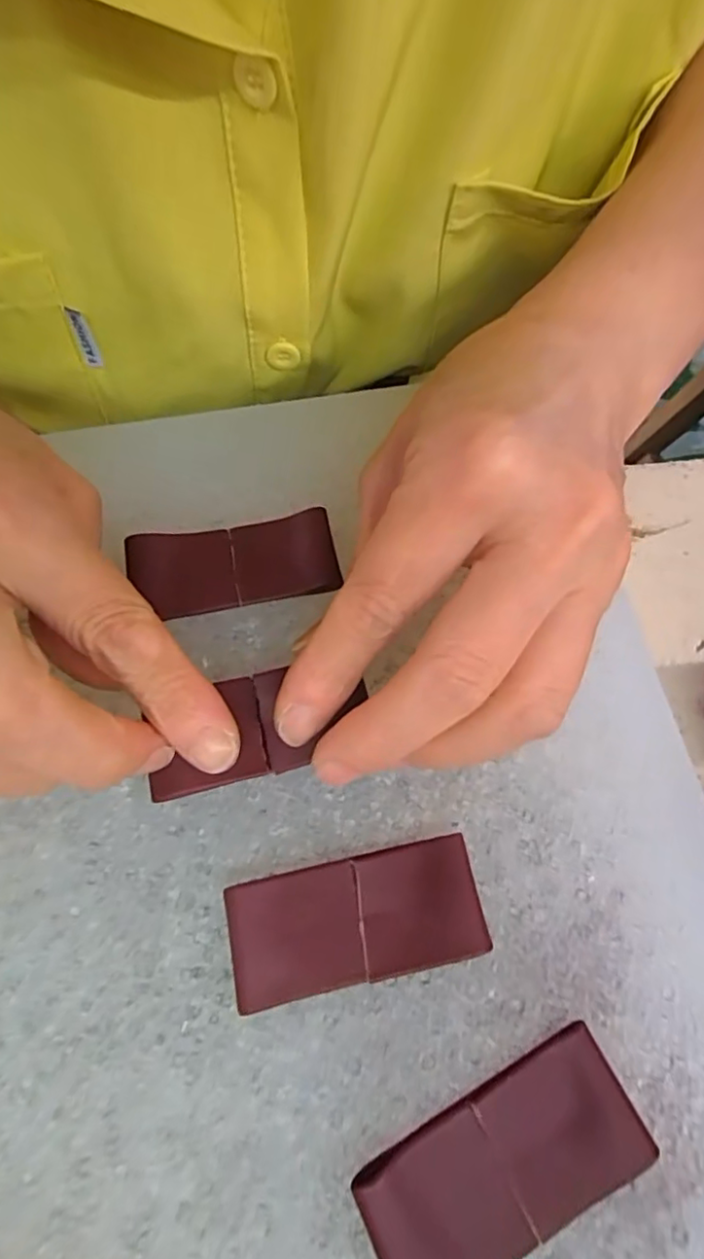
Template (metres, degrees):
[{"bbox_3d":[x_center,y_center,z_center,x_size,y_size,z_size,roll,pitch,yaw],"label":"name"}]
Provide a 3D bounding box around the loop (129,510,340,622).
[{"bbox_3d":[-0.035,-0.019,0.179,0.059,0.007,0.028,-12,67,-6],"label":"loop"}]

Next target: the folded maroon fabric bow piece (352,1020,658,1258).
[{"bbox_3d":[0.032,0.115,0.128,0.060,0.007,0.028,-27,70,-12],"label":"folded maroon fabric bow piece"}]

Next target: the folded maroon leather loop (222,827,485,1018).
[{"bbox_3d":[0.001,0.070,0.145,0.059,0.006,0.027,-11,67,-6],"label":"folded maroon leather loop"}]

